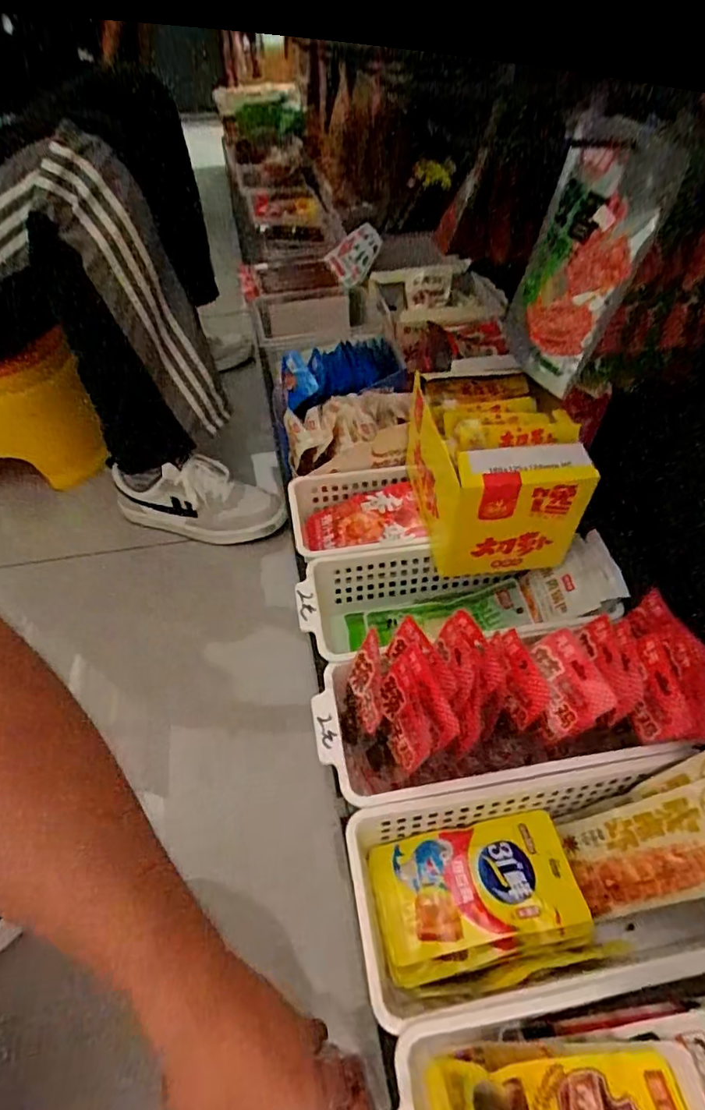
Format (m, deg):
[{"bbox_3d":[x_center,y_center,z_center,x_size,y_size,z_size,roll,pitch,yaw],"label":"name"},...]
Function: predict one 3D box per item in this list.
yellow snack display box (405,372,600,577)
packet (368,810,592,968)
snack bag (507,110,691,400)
[{"bbox_3d":[0.139,-0.091,0.554,0.128,0.132,0.178,-6,49,-4],"label":"yellow snack display box"},{"bbox_3d":[0.092,0.246,0.407,0.147,0.024,0.077,-8,49,-6],"label":"packet"},{"bbox_3d":[0.198,-0.269,0.490,0.029,0.195,0.147,-1,46,-24],"label":"snack bag"}]

